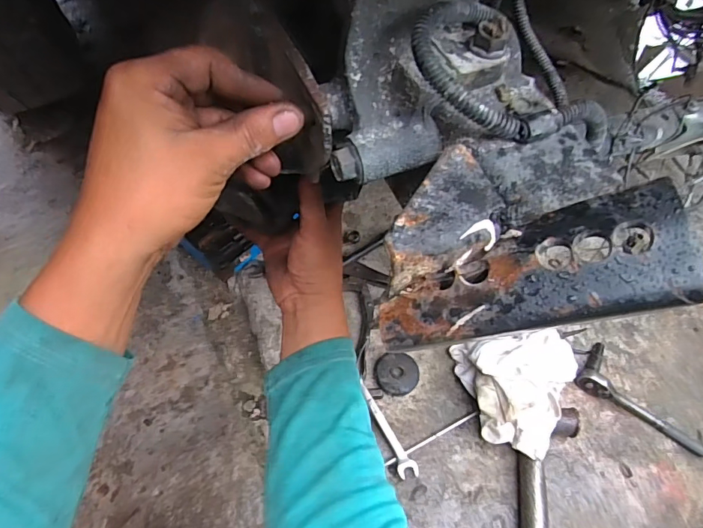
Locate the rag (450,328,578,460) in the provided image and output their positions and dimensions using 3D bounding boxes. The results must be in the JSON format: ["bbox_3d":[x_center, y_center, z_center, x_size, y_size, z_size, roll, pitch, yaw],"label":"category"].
[{"bbox_3d":[0.248,0.174,0.648,0.167,0.086,0.182,-5,60,-5],"label":"rag"}]

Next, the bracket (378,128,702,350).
[{"bbox_3d":[0.074,-0.018,0.218,0.137,0.048,0.100,-13,61,22],"label":"bracket"}]

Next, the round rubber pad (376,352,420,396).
[{"bbox_3d":[0.071,0.166,0.688,0.062,0.010,0.062,-4,78,-2],"label":"round rubber pad"}]

